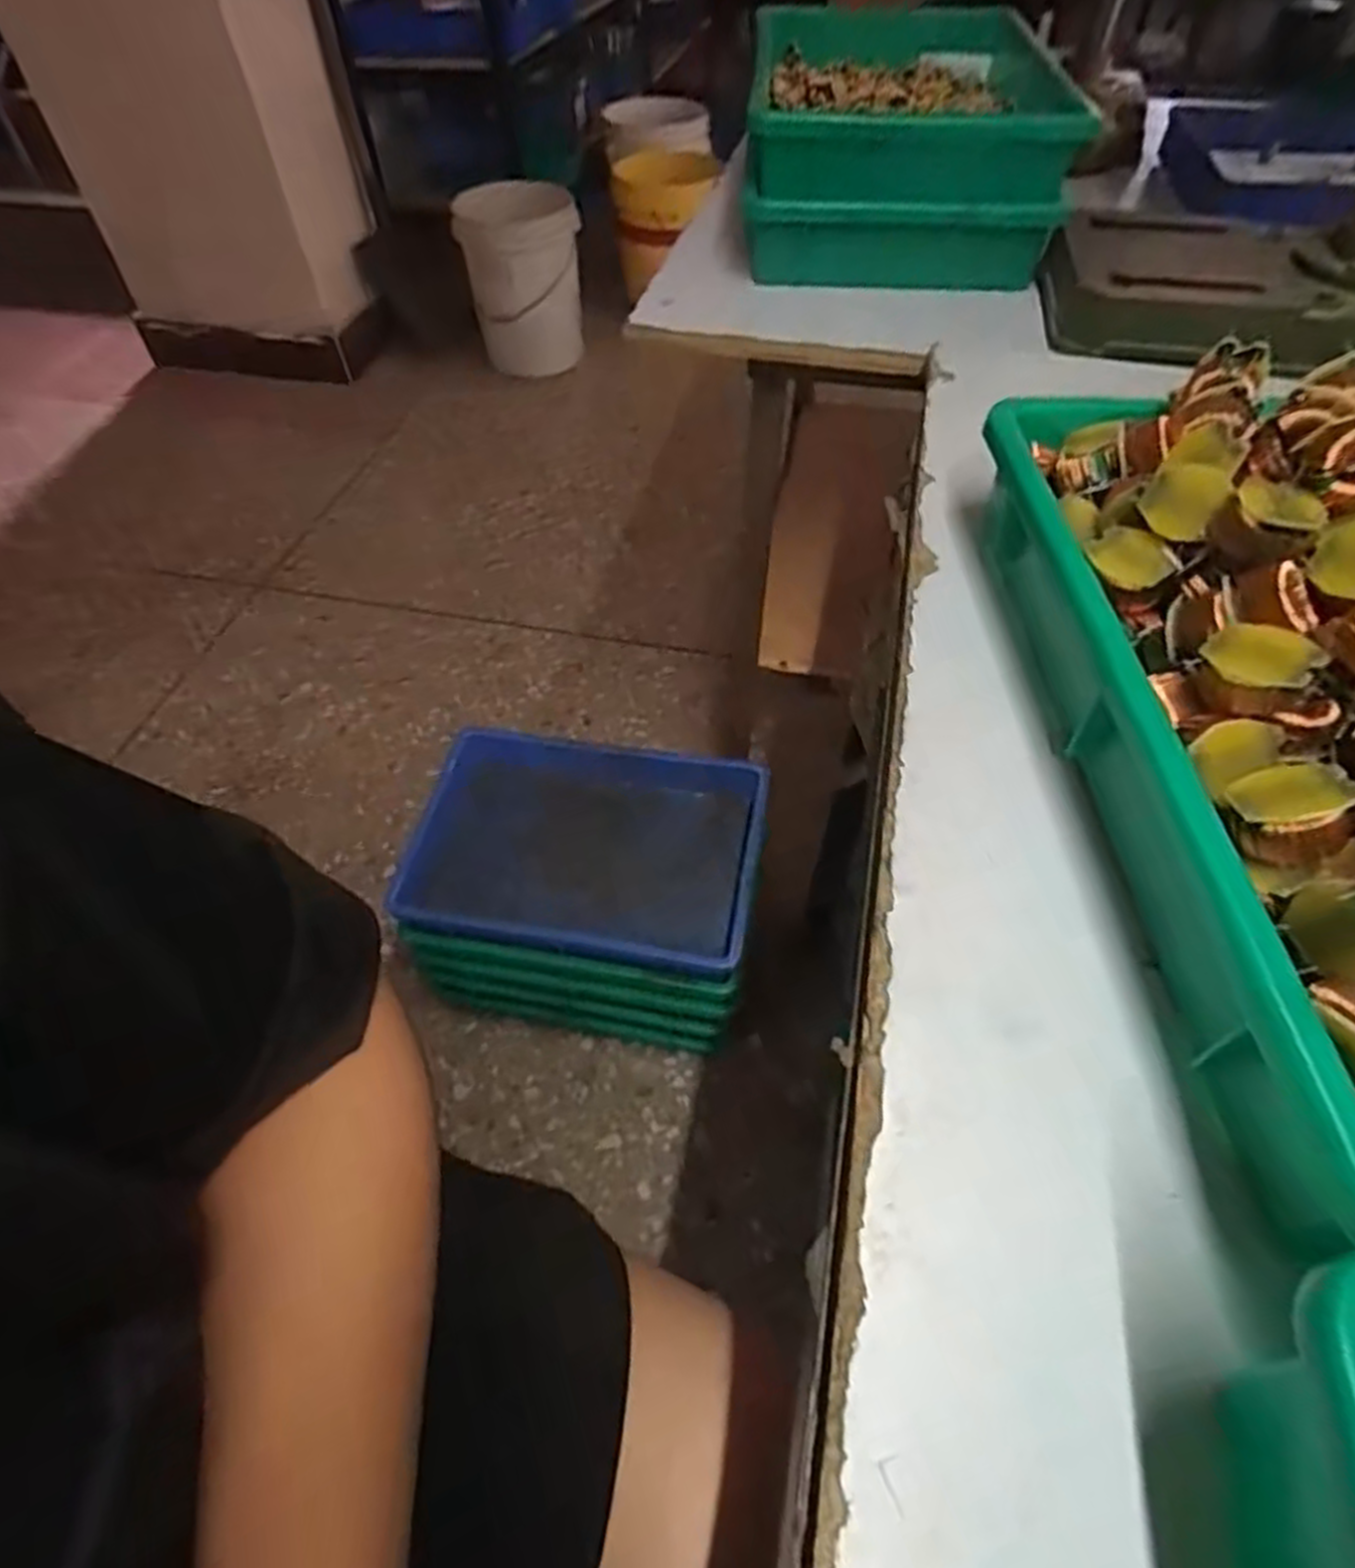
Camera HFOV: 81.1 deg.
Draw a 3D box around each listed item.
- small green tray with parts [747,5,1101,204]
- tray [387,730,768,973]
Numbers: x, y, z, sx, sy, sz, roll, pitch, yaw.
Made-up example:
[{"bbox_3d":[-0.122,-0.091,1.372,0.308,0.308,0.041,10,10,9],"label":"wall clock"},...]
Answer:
[{"bbox_3d":[0.198,-0.604,0.687,0.257,0.060,0.390,5,52,5],"label":"small green tray with parts"},{"bbox_3d":[-0.101,0.064,0.867,0.372,0.046,0.244,8,52,7],"label":"tray"}]

